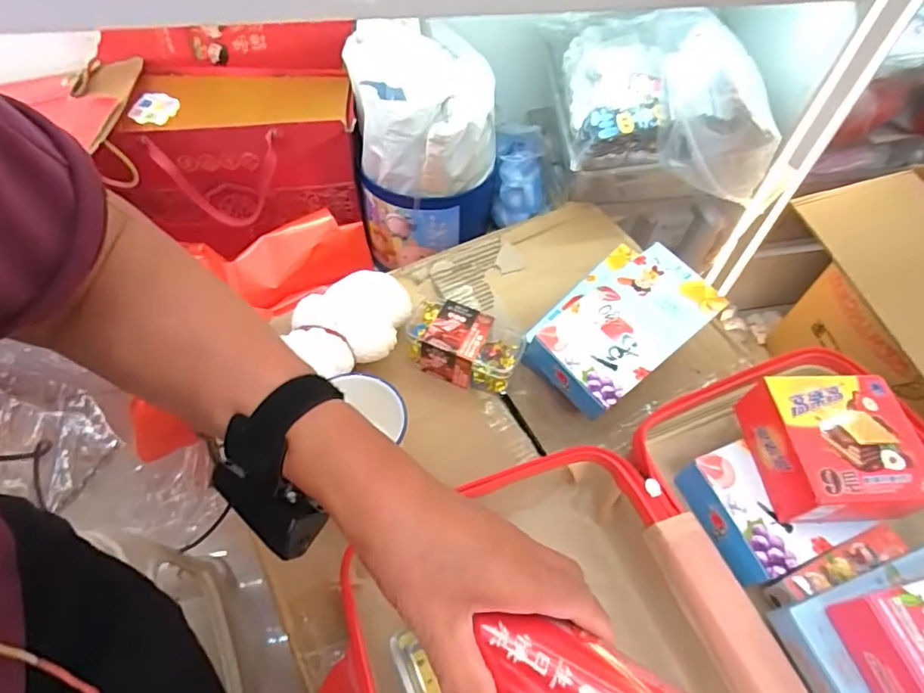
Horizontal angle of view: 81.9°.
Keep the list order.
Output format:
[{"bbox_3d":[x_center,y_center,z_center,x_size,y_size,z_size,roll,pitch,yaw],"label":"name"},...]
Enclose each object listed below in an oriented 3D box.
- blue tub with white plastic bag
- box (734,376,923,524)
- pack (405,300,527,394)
[{"bbox_3d":[-0.047,-0.245,0.688,0.170,0.267,0.140,-5,55,-7],"label":"blue tub with white plastic bag"},{"bbox_3d":[0.283,0.078,0.410,0.104,0.051,0.098,-1,55,-4],"label":"box"},{"bbox_3d":[0.001,0.001,0.557,0.117,0.055,0.063,20,56,10],"label":"pack"}]

